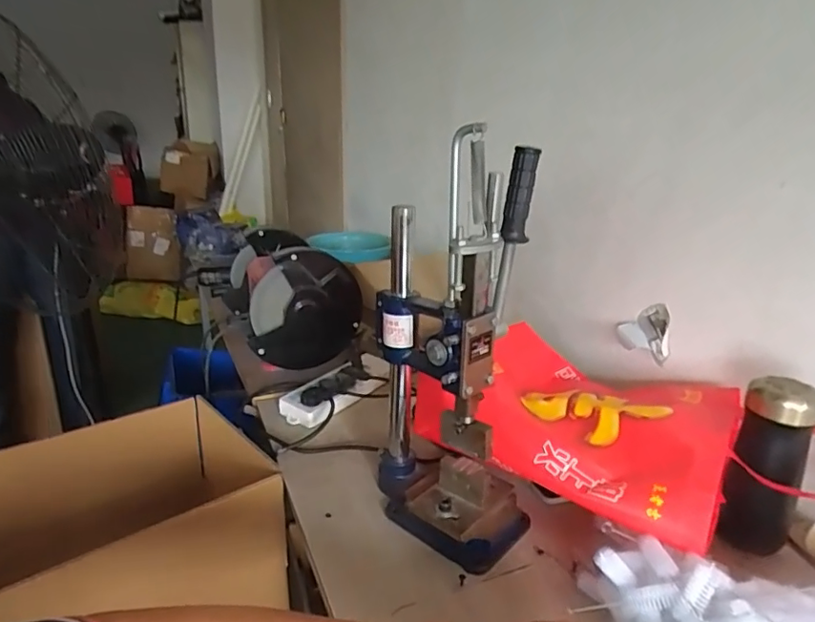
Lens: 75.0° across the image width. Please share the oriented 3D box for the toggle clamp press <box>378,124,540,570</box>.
[{"bbox_3d":[0.053,0.046,0.610,0.172,0.437,0.196,0,18,-2],"label":"toggle clamp press"}]

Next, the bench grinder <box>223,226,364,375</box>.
[{"bbox_3d":[-0.256,-0.042,1.126,0.224,0.217,0.316,-7,20,-23],"label":"bench grinder"}]

